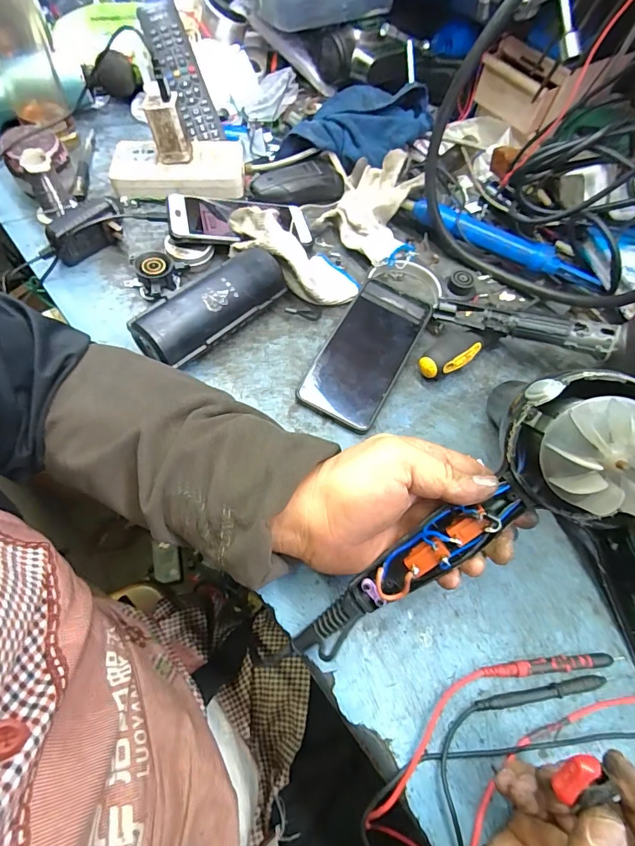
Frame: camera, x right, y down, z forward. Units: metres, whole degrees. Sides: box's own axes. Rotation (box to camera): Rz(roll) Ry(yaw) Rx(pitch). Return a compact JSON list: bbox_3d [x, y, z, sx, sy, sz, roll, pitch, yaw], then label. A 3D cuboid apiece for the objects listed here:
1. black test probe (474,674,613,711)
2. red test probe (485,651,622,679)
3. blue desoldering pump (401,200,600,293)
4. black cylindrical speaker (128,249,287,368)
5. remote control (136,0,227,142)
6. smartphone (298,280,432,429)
[{"bbox_3d":[0.160,0.189,0.296,0.103,0.006,0.010,-4,62,-9],"label":"black test probe"},{"bbox_3d":[0.172,0.176,0.308,0.107,0.011,0.011,-2,62,-8],"label":"red test probe"},{"bbox_3d":[0.209,-0.207,0.488,0.230,0.025,0.027,27,62,8],"label":"blue desoldering pump"},{"bbox_3d":[-0.098,-0.108,0.405,0.055,0.052,0.155,40,64,15],"label":"black cylindrical speaker"},{"bbox_3d":[-0.170,-0.437,0.527,0.048,0.024,0.173,-25,96,-14],"label":"remote control"},{"bbox_3d":[0.047,-0.070,0.410,0.076,0.009,0.152,29,71,5],"label":"smartphone"}]

